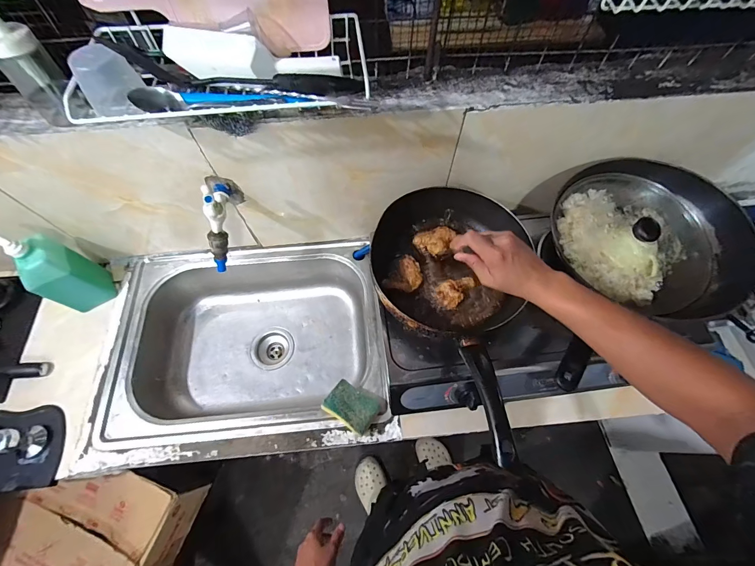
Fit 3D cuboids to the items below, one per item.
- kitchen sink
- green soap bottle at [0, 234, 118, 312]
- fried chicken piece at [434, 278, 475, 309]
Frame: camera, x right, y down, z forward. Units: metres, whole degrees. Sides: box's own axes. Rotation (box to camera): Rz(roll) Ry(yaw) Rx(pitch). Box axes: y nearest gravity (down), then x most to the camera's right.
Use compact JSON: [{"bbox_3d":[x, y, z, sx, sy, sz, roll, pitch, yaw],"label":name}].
[{"bbox_3d":[-0.288,0.139,0.830,0.582,0.180,0.420,-5,65,-2],"label":"kitchen sink"},{"bbox_3d":[-0.682,-0.029,0.708,0.089,0.227,0.086,-36,70,-16],"label":"green soap bottle"},{"bbox_3d":[0.139,0.010,0.610,0.049,0.025,0.070,40,71,17],"label":"fried chicken piece"}]

